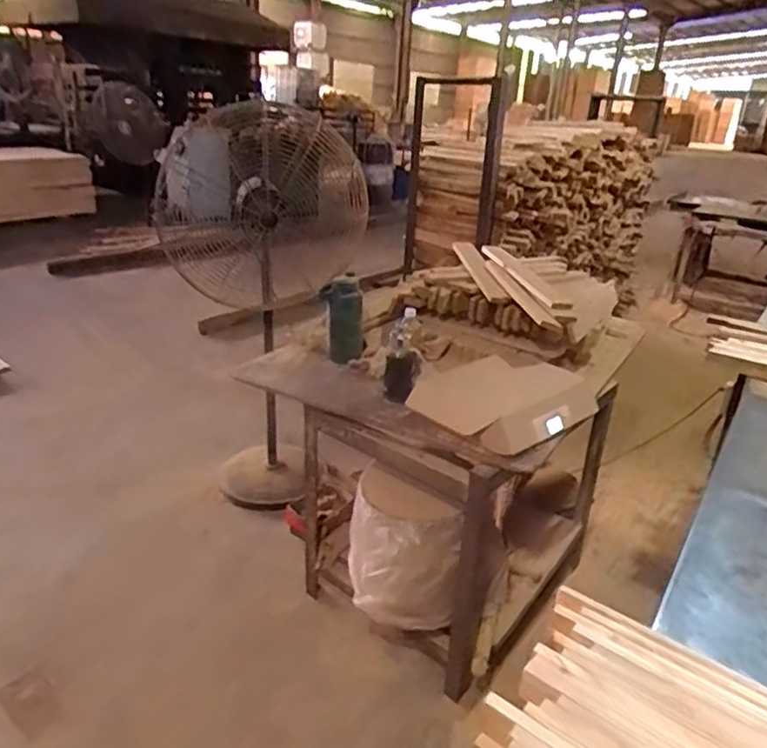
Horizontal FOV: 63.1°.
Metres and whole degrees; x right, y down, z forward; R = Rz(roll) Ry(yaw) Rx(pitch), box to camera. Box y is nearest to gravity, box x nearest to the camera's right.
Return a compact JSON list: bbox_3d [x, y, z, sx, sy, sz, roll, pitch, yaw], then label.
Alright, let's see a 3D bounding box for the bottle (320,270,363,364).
[{"bbox_3d":[-0.121,-0.162,1.831,0.131,0.230,0.094,2,23,-4],"label":"bottle"}]

